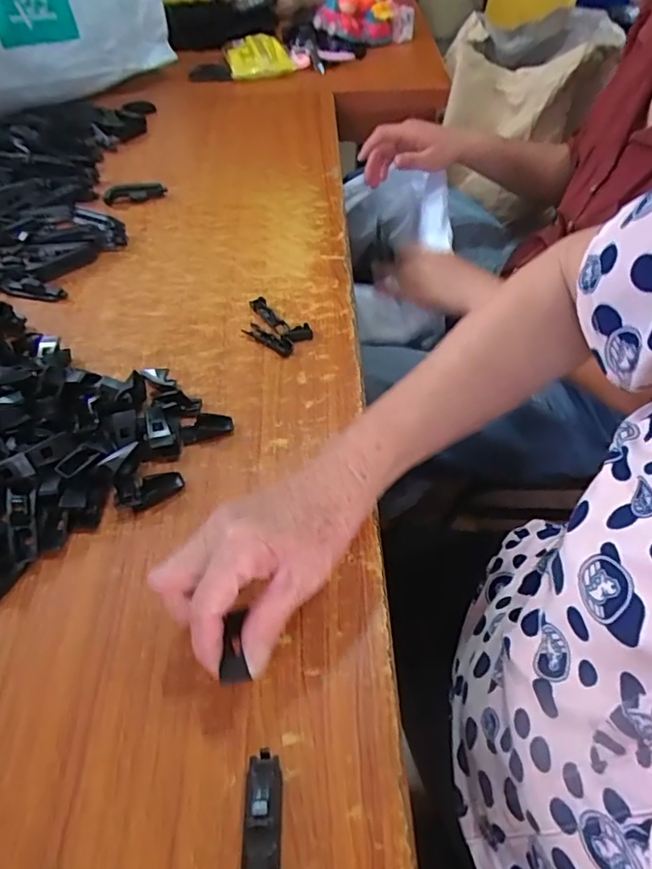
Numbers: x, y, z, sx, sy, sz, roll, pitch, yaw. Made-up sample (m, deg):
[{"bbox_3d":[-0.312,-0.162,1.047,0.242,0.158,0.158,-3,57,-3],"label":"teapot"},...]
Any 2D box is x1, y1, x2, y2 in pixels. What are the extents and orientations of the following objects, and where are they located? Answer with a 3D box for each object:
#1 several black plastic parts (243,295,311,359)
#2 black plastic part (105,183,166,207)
[{"bbox_3d":[-0.052,-0.104,0.536,0.072,0.010,0.044,30,57,22],"label":"several black plastic parts"},{"bbox_3d":[-0.230,-0.291,0.674,0.072,0.024,0.012,-18,53,-14],"label":"black plastic part"}]

